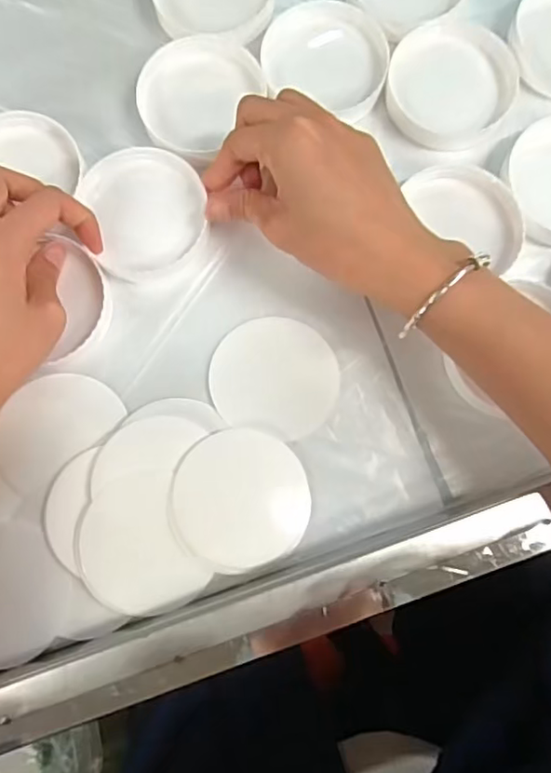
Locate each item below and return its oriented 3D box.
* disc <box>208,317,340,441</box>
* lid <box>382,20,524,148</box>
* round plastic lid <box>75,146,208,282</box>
[{"bbox_3d":[0.000,-0.006,0.341,0.071,0.004,0.065,0,86,-3],"label":"disc"},{"bbox_3d":[0.109,-0.187,0.366,0.078,0.011,0.073,-1,81,-1],"label":"lid"},{"bbox_3d":[-0.076,-0.104,0.355,0.067,0.012,0.076,-18,82,-2],"label":"round plastic lid"}]

